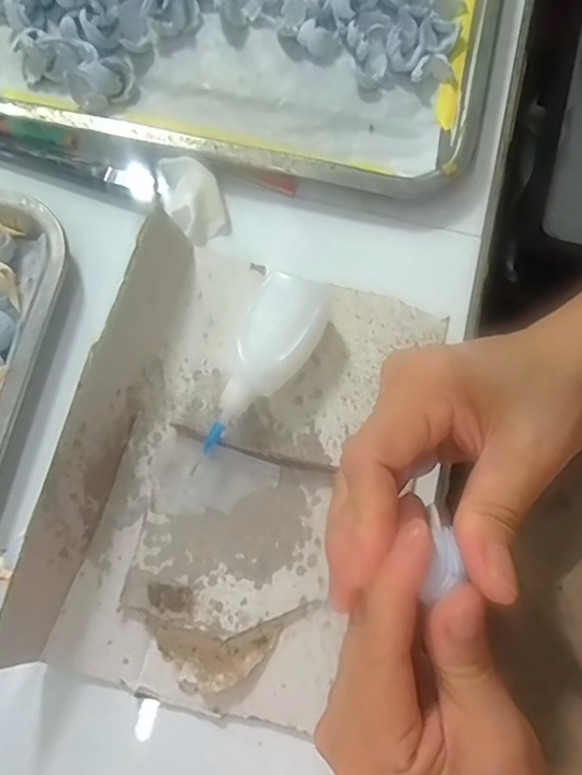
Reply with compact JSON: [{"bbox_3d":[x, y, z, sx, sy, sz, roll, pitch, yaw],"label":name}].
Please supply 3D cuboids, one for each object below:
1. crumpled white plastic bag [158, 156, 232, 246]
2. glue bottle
[{"bbox_3d":[-0.059,-0.114,0.359,0.034,0.015,0.054,-17,77,-5],"label":"crumpled white plastic bag"},{"bbox_3d":[-0.014,-0.009,0.326,0.039,0.028,0.108,24,76,5],"label":"glue bottle"}]

